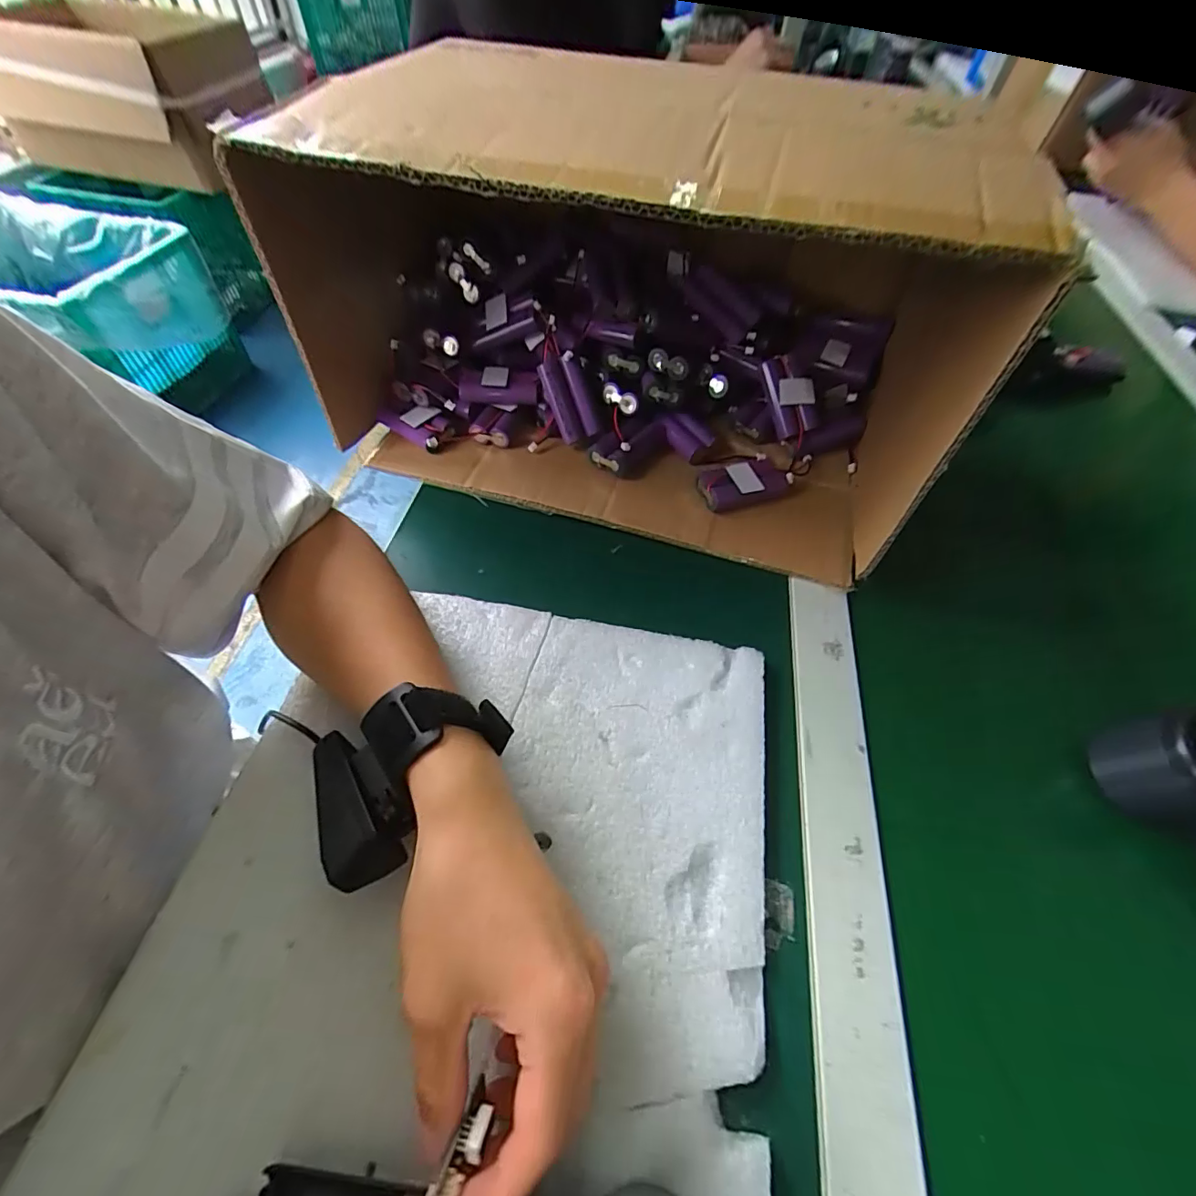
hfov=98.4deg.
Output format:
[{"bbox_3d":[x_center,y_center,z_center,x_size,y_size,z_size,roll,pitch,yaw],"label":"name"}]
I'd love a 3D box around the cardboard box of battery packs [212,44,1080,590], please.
[{"bbox_3d":[0.019,-0.212,0.382,0.437,0.221,0.234,17,56,10],"label":"cardboard box of battery packs"}]

